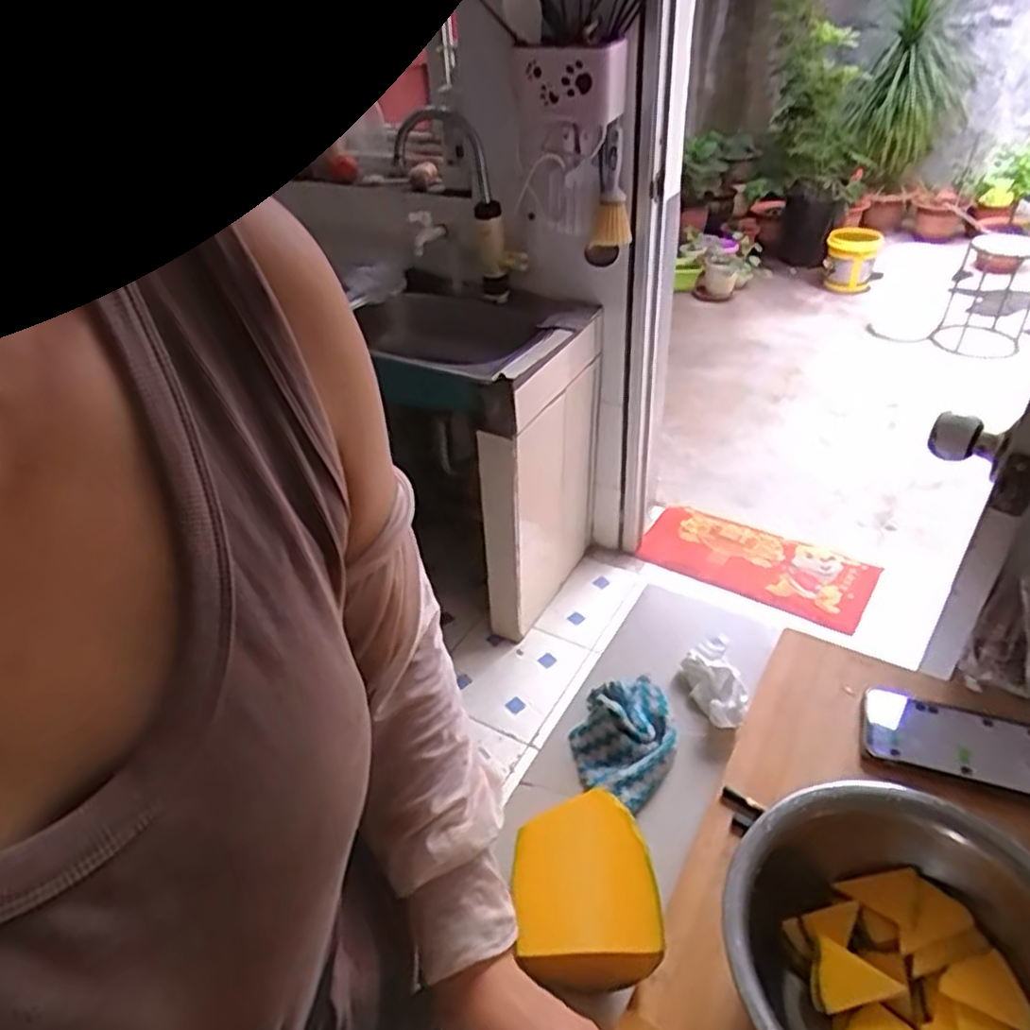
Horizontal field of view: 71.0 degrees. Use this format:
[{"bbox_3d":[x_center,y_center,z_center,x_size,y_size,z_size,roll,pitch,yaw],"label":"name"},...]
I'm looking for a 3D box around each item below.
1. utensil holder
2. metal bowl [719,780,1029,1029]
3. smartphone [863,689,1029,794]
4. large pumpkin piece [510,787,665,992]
[{"bbox_3d":[0.101,-0.803,1.364,0.206,0.141,0.085,22,45,29],"label":"utensil holder"},{"bbox_3d":[0.228,0.277,0.433,0.194,0.085,0.201,-2,38,1],"label":"metal bowl"},{"bbox_3d":[0.374,0.188,0.591,0.158,0.011,0.071,15,41,21],"label":"smartphone"},{"bbox_3d":[0.049,0.269,0.511,0.095,0.055,0.116,-8,38,-6],"label":"large pumpkin piece"}]

